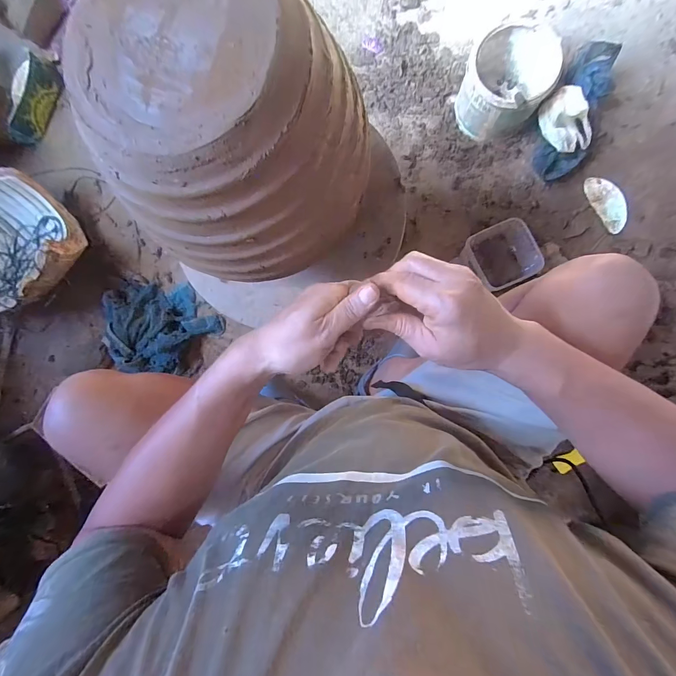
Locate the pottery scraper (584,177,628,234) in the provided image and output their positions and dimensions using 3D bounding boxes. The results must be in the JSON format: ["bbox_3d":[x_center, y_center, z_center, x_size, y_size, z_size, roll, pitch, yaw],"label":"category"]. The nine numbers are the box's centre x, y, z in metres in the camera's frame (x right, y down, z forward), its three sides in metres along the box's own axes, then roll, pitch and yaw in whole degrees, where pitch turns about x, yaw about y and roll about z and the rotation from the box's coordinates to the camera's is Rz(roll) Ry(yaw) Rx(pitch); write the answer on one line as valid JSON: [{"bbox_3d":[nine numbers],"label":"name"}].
[{"bbox_3d":[0.616,-0.309,0.756,0.054,0.025,0.137,-24,86,4],"label":"pottery scraper"}]

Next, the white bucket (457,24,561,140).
[{"bbox_3d":[0.372,-0.568,0.731,0.171,0.128,0.206,29,91,6],"label":"white bucket"}]

